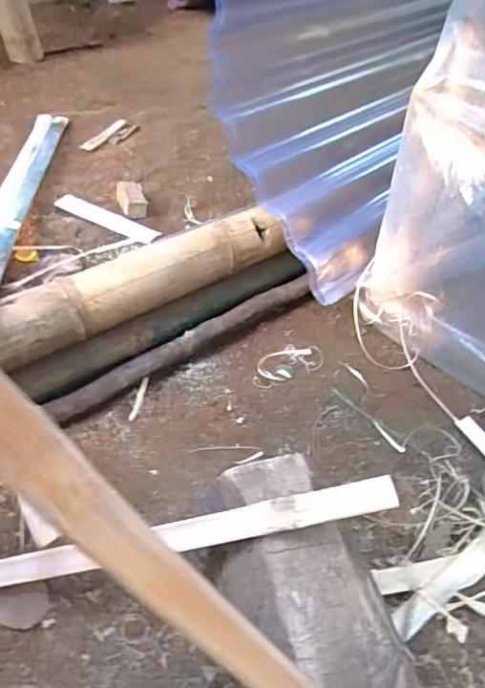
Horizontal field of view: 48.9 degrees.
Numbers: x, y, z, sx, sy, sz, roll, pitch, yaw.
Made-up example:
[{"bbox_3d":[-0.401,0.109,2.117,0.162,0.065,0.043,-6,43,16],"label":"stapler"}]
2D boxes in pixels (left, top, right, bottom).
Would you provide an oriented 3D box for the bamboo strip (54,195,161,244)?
[{"bbox_3d":[-0.206,-0.191,0.815,0.188,0.009,0.037,26,50,22],"label":"bamboo strip"}]

